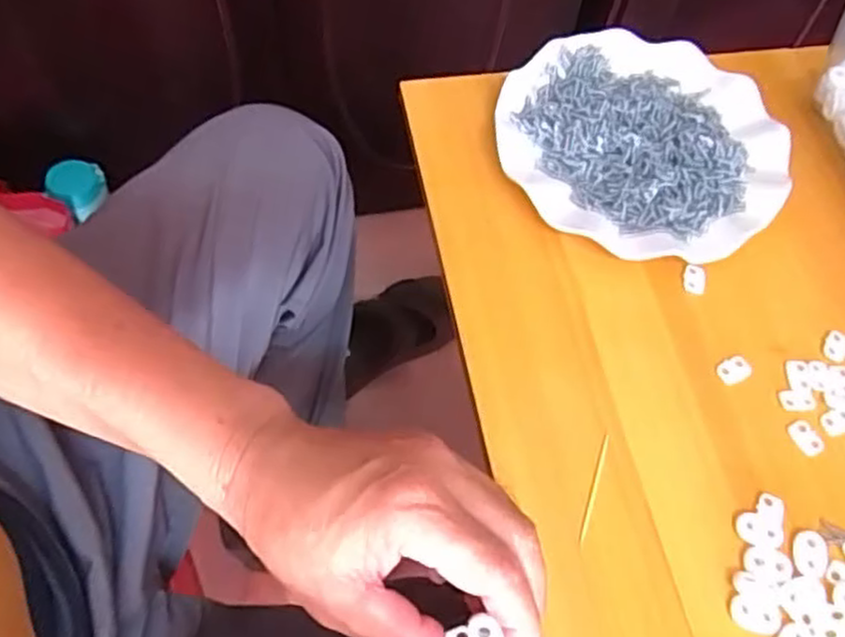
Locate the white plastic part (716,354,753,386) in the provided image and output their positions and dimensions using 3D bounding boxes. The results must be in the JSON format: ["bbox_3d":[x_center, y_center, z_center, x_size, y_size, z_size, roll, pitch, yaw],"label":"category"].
[{"bbox_3d":[0.176,0.029,0.417,0.020,0.004,0.015,-30,67,-19],"label":"white plastic part"}]

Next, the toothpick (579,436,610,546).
[{"bbox_3d":[0.089,0.086,0.378,0.004,0.005,0.056,18,61,6],"label":"toothpick"}]

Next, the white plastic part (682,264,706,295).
[{"bbox_3d":[0.163,-0.023,0.443,0.014,0.005,0.017,15,60,4],"label":"white plastic part"}]

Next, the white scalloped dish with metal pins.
[{"bbox_3d":[0.141,-0.113,0.482,0.175,0.023,0.177,2,60,-3],"label":"white scalloped dish with metal pins"}]

